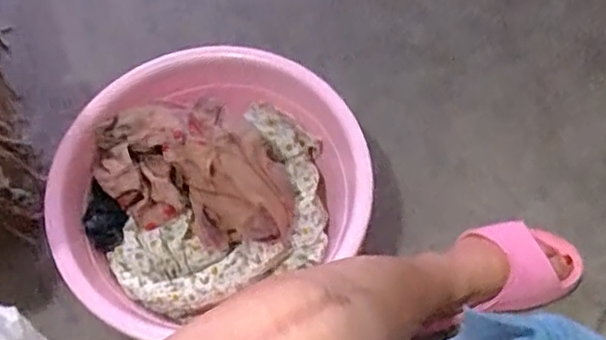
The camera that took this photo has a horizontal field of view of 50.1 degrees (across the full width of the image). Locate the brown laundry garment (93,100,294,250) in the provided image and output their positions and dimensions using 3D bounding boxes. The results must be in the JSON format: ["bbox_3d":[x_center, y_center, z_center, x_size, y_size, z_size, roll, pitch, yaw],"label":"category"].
[{"bbox_3d":[-0.119,0.001,0.702,0.215,0.083,0.134,12,66,8],"label":"brown laundry garment"}]

